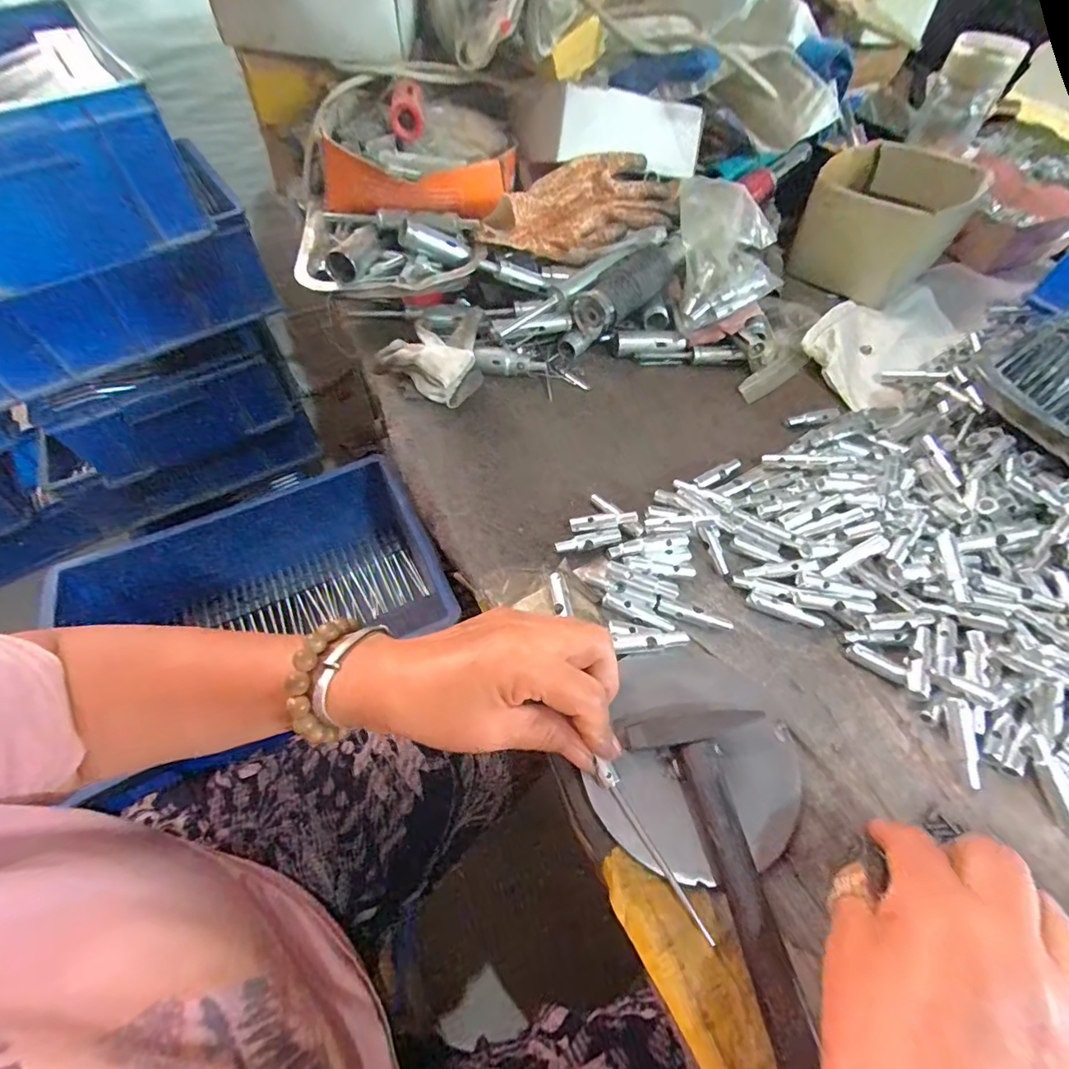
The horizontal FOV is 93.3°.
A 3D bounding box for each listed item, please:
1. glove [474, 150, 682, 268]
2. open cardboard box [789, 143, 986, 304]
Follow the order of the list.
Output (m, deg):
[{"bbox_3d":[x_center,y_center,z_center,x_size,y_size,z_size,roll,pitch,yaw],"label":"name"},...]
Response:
[{"bbox_3d":[0.052,-0.327,0.506,0.220,0.050,0.092,-28,62,-18],"label":"glove"},{"bbox_3d":[0.395,-0.362,0.579,0.148,0.087,0.168,36,64,20],"label":"open cardboard box"}]

